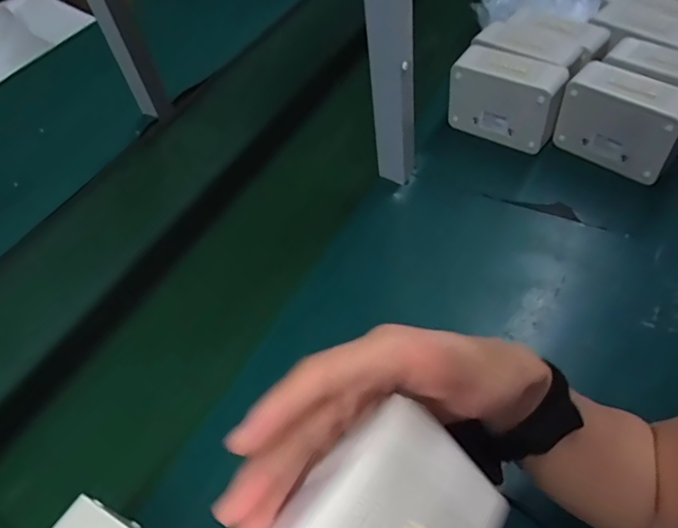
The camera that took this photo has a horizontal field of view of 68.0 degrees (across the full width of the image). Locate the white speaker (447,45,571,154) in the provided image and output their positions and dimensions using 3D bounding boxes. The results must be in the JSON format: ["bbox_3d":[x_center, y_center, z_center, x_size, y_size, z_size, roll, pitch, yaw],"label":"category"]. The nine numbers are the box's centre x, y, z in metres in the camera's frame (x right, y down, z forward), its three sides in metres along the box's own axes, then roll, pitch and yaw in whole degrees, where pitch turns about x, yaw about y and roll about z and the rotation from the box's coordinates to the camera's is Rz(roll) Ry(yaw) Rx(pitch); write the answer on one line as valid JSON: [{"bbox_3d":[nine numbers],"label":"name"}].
[{"bbox_3d":[0.230,-0.229,0.699,0.150,0.107,0.050,29,61,27],"label":"white speaker"}]

